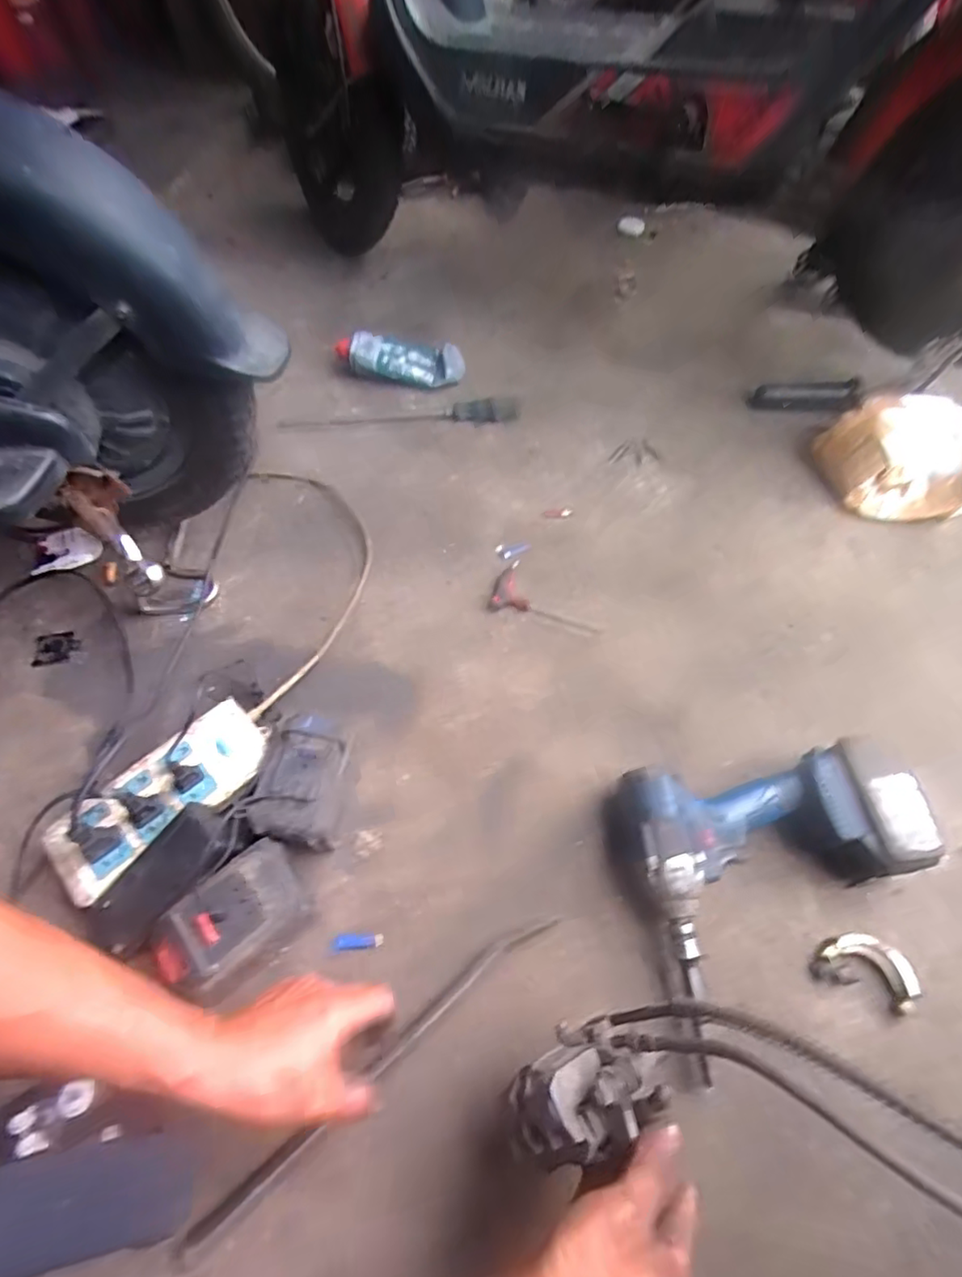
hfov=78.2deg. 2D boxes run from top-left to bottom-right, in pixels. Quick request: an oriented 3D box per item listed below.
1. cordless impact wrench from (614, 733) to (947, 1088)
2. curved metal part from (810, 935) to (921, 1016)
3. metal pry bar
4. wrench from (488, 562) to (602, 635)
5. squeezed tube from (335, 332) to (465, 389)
[{"bbox_3d":[0.256,0.198,0.497,0.239,0.078,0.209,-12,59,-7],"label":"cordless impact wrench"},{"bbox_3d":[0.318,0.272,0.488,0.074,0.018,0.043,20,60,12],"label":"curved metal part"},{"bbox_3d":[-0.072,0.330,0.460,0.328,0.022,0.020,-35,64,-21],"label":"metal pry bar"},{"bbox_3d":[0.079,-0.049,0.690,0.129,0.013,0.072,14,59,8],"label":"wrench"},{"bbox_3d":[-0.121,-0.420,0.885,0.194,0.049,0.063,7,58,4],"label":"squeezed tube"}]

